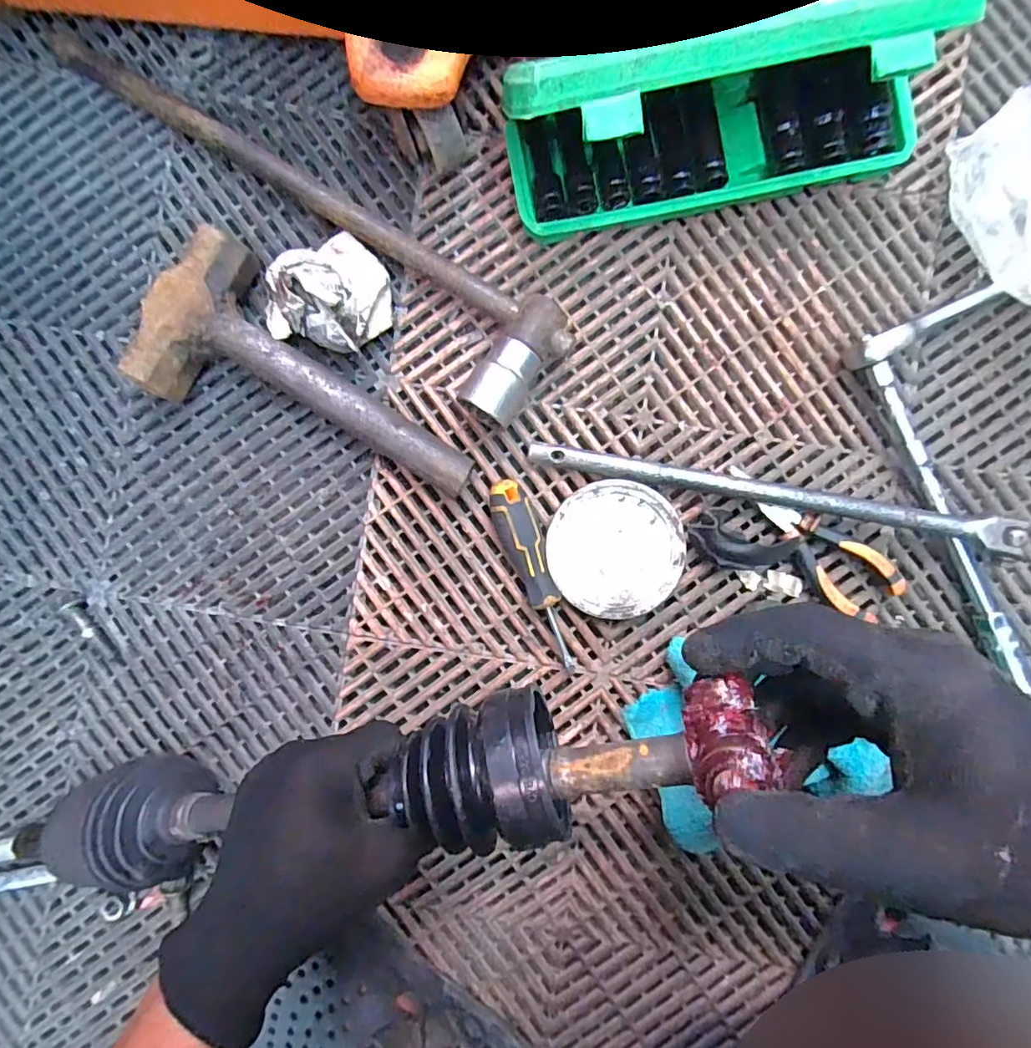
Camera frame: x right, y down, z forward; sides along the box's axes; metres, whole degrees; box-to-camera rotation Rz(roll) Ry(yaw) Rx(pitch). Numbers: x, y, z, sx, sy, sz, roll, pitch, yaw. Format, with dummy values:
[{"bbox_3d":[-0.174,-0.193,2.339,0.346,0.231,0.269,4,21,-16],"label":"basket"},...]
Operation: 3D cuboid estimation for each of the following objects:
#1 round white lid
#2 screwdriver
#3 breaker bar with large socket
[{"bbox_3d":[0.076,0.019,0.428,0.099,0.017,0.100,1,91,1],"label":"round white lid"},{"bbox_3d":[0.014,0.041,0.420,0.029,0.035,0.150,-18,90,2],"label":"screwdriver"},{"bbox_3d":[-0.159,-0.242,0.419,0.445,0.046,0.092,37,91,1],"label":"breaker bar with large socket"}]

